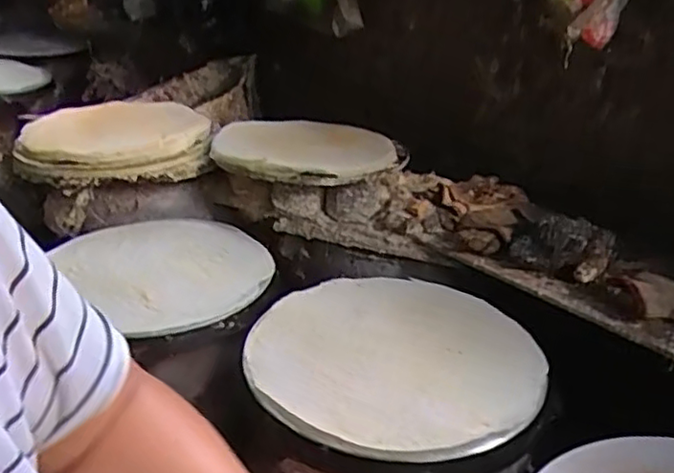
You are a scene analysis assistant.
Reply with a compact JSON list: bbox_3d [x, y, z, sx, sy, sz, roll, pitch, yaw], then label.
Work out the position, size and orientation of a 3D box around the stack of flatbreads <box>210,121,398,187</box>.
[{"bbox_3d":[-0.064,-0.172,1.279,0.350,0.033,0.327,-7,28,-17],"label":"stack of flatbreads"}]

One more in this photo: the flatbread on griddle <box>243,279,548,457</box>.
[{"bbox_3d":[0.077,0.143,0.818,0.346,0.015,0.350,1,27,-1],"label":"flatbread on griddle"}]

